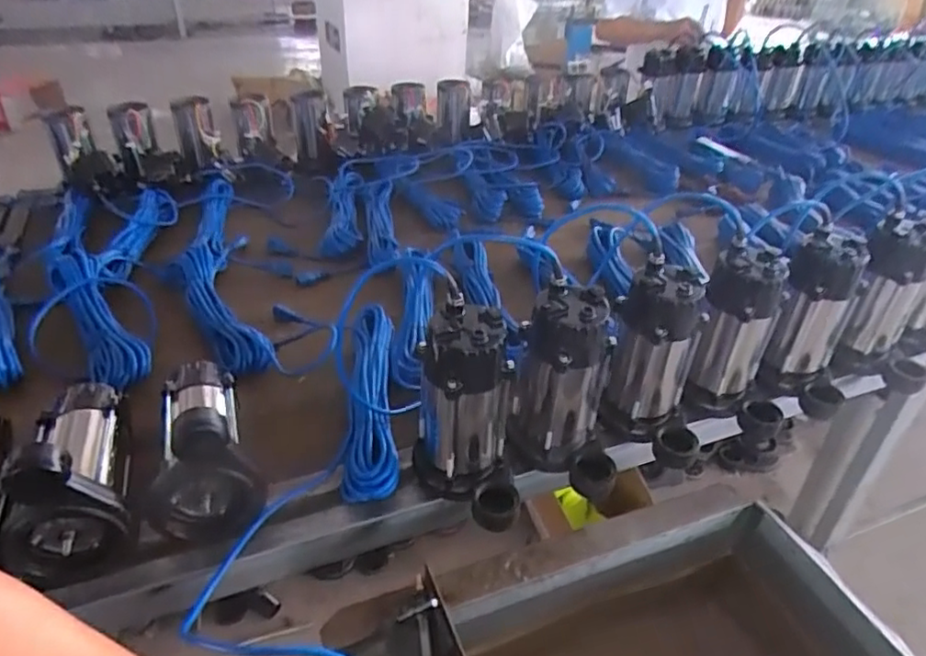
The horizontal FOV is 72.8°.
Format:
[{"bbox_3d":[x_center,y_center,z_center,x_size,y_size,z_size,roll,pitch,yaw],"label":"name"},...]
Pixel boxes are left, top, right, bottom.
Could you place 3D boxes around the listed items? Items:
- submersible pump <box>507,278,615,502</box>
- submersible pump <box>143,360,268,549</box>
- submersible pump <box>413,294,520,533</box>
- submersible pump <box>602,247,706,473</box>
[{"bbox_3d":[0.125,0.081,0.759,0.118,0.225,0.127,1,35,-2],"label":"submersible pump"},{"bbox_3d":[-0.310,0.116,0.751,0.101,0.161,0.230,-10,37,-18],"label":"submersible pump"},{"bbox_3d":[0.001,0.097,0.734,0.114,0.221,0.172,-4,36,-9],"label":"submersible pump"},{"bbox_3d":[0.260,0.044,0.803,0.139,0.216,0.101,25,41,29],"label":"submersible pump"}]

